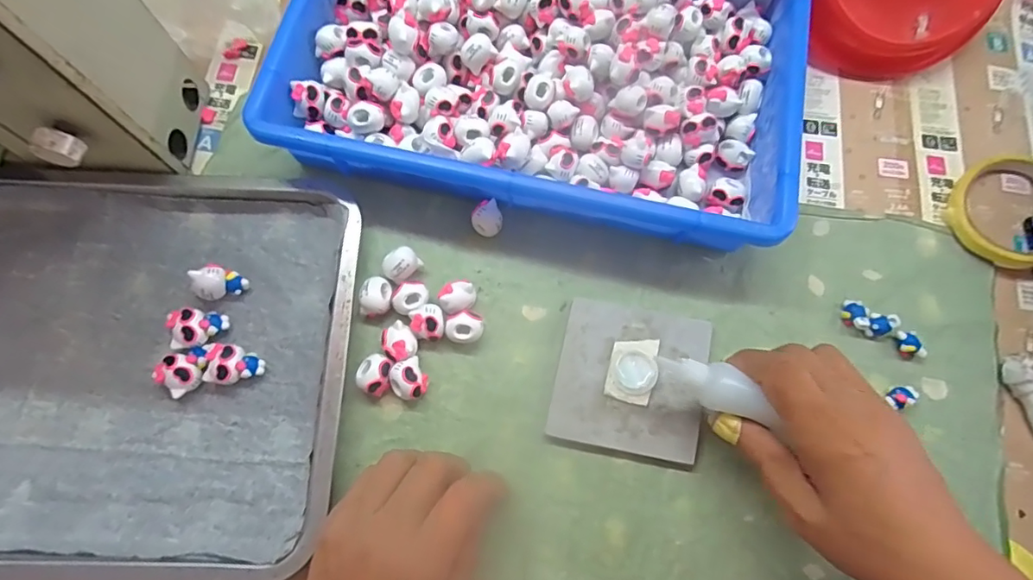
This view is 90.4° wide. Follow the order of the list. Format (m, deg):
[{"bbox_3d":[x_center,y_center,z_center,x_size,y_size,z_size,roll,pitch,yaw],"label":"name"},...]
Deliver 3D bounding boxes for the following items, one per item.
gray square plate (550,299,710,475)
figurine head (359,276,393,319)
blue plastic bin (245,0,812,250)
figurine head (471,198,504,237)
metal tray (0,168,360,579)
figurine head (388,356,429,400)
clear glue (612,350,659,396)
[{"bbox_3d":[0.077,0.061,0.350,0.097,0.010,0.098,13,74,2],"label":"gray square plate"},{"bbox_3d":[-0.096,0.005,0.352,0.020,0.018,0.027,22,75,4],"label":"figurine head"},{"bbox_3d":[0.021,-0.174,0.390,0.366,0.059,0.256,11,74,2],"label":"blue plastic bin"},{"bbox_3d":[-0.021,-0.050,0.374,0.022,0.027,0.023,0,74,-2],"label":"figurine head"},{"bbox_3d":[-0.267,0.044,0.338,0.304,0.029,0.258,2,74,-1],"label":"metal tray"},{"bbox_3d":[-0.071,0.060,0.340,0.023,0.024,0.025,0,74,-2],"label":"figurine head"},{"bbox_3d":[0.080,0.055,0.344,0.029,0.006,0.029,0,74,-2],"label":"clear glue"}]

